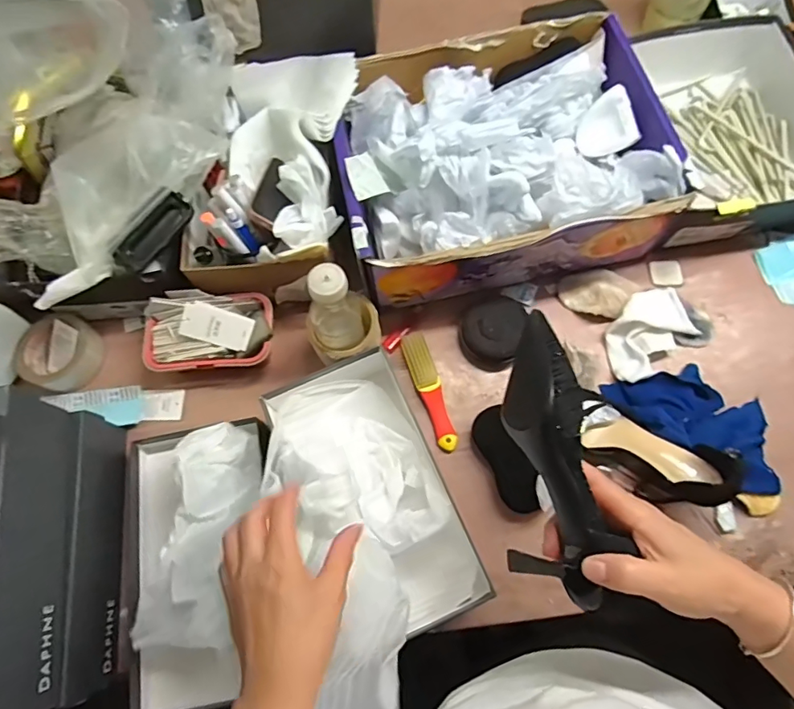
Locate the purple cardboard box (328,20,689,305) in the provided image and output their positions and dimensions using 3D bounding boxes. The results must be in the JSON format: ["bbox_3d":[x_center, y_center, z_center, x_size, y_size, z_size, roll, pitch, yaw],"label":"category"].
[{"bbox_3d":[0.133,-0.258,0.681,0.391,0.164,0.325,-8,70,0],"label":"purple cardboard box"}]

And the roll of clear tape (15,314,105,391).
[{"bbox_3d":[-0.460,-0.001,0.688,0.097,0.043,0.097,-1,70,2],"label":"roll of clear tape"}]

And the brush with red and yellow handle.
[{"bbox_3d":[0.044,0.047,0.656,0.032,0.022,0.161,-19,70,-4],"label":"brush with red and yellow handle"}]

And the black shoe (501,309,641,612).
[{"bbox_3d":[0.116,0.073,0.381,0.070,0.059,0.197,-5,68,1],"label":"black shoe"}]

